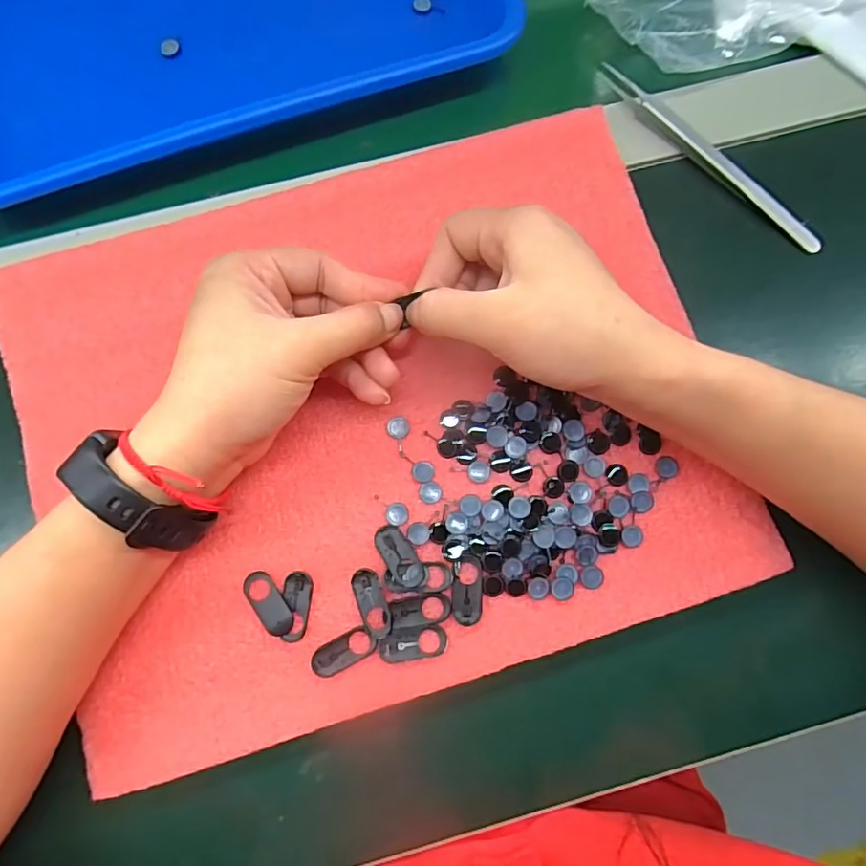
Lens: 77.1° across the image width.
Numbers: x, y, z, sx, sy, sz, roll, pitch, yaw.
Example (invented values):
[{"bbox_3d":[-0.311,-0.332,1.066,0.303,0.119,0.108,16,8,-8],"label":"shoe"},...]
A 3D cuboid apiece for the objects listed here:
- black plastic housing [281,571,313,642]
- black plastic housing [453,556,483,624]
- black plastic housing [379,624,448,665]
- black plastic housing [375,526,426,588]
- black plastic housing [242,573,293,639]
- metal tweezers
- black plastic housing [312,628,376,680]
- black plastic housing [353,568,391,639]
[{"bbox_3d":[-0.064,0.082,0.256,0.013,0.004,0.032,1,80,-1],"label":"black plastic housing"},{"bbox_3d":[0.017,0.075,0.257,0.014,0.004,0.031,1,80,-1],"label":"black plastic housing"},{"bbox_3d":[-0.009,0.098,0.252,0.031,0.004,0.014,-8,80,-2],"label":"black plastic housing"},{"bbox_3d":[-0.015,0.059,0.259,0.013,0.004,0.032,-32,82,-6],"label":"black plastic housing"},{"bbox_3d":[-0.077,0.080,0.255,0.013,0.005,0.032,-36,83,-7],"label":"black plastic housing"},{"bbox_3d":[0.156,-0.153,0.304,0.151,0.013,0.009,41,82,6],"label":"metal tweezers"},{"bbox_3d":[-0.042,0.102,0.252,0.030,0.004,0.013,-30,82,-6],"label":"black plastic housing"},{"bbox_3d":[-0.029,0.080,0.256,0.013,0.004,0.032,-19,81,-4],"label":"black plastic housing"}]

